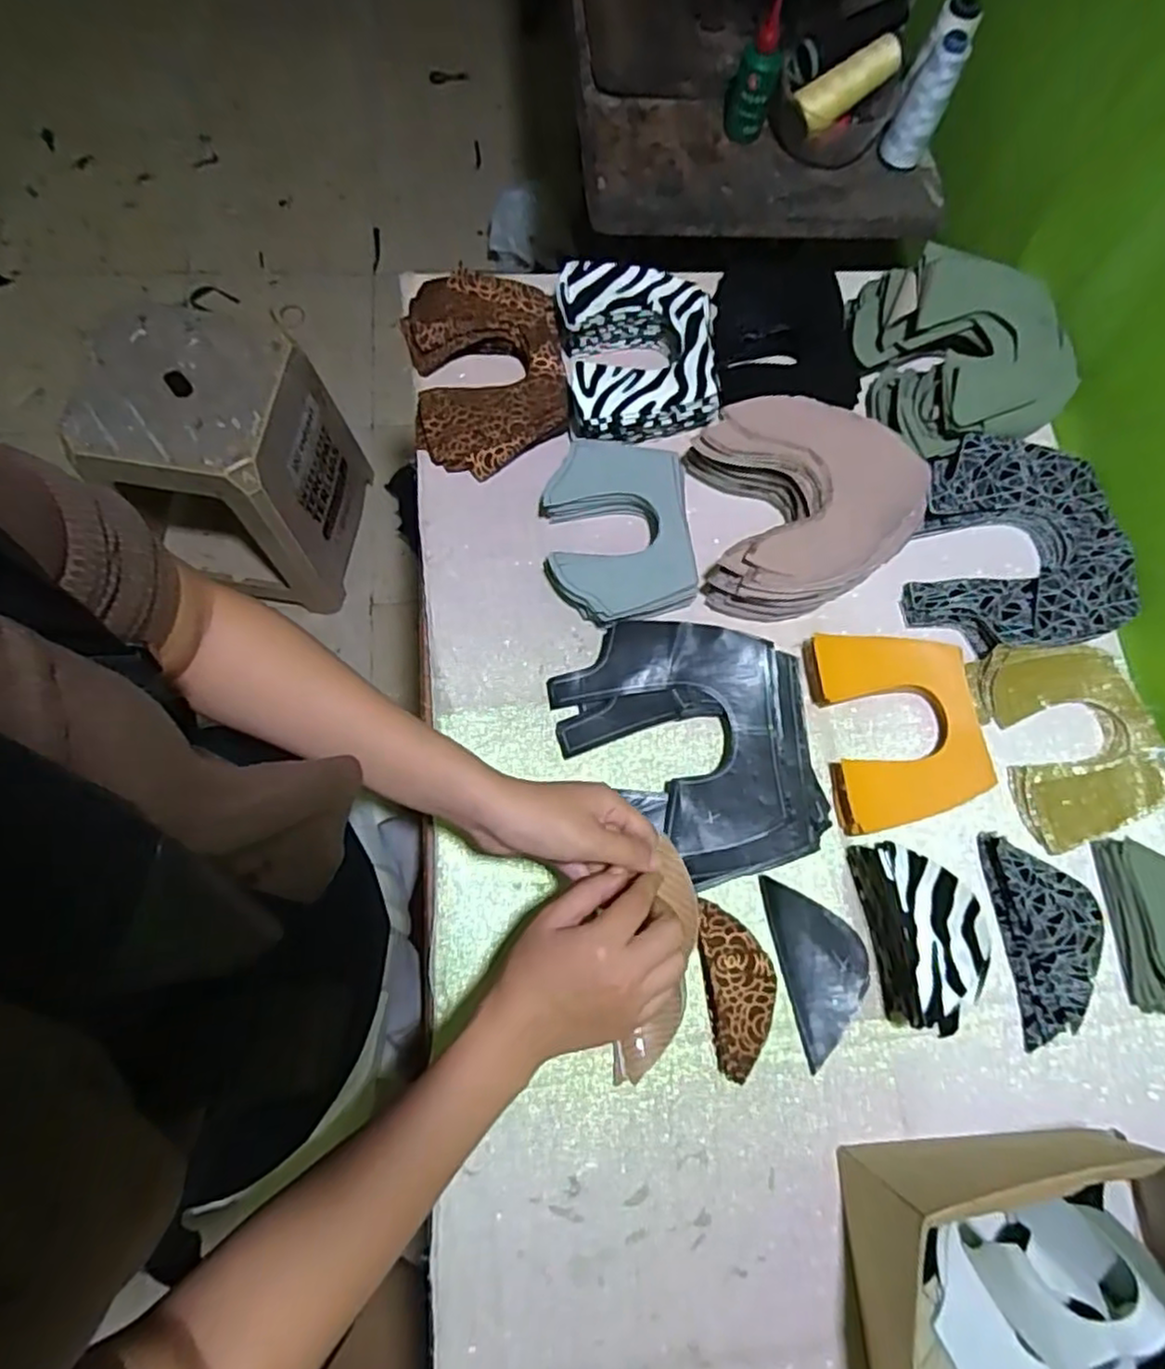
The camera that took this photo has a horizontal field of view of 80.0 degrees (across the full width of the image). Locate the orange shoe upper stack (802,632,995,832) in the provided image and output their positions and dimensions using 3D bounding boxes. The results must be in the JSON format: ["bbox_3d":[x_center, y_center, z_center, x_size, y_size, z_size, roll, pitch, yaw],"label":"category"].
[{"bbox_3d":[0.256,0.031,0.559,0.126,0.028,0.153,-7,75,-6],"label":"orange shoe upper stack"}]

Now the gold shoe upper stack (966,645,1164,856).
[{"bbox_3d":[0.409,0.042,0.570,0.138,0.022,0.158,-11,75,-7],"label":"gold shoe upper stack"}]

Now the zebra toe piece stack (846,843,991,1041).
[{"bbox_3d":[0.238,0.176,0.490,0.056,0.071,0.122,-4,74,-6],"label":"zebra toe piece stack"}]

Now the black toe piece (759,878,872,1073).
[{"bbox_3d":[0.179,0.209,0.521,0.062,0.011,0.127,-10,75,-7],"label":"black toe piece"}]

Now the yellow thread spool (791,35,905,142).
[{"bbox_3d":[0.273,-0.613,0.710,0.119,0.037,0.035,-32,76,5],"label":"yellow thread spool"}]

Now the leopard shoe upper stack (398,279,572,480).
[{"bbox_3d":[-0.087,-0.281,0.630,0.136,0.047,0.181,-7,75,-6],"label":"leopard shoe upper stack"}]

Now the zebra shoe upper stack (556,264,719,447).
[{"bbox_3d":[0.052,-0.297,0.627,0.138,0.059,0.158,-6,74,-7],"label":"zebra shoe upper stack"}]

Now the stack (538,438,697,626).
[{"bbox_3d":[0.029,-0.129,0.592,0.123,0.039,0.160,-4,75,-6],"label":"stack"}]

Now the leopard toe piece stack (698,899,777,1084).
[{"bbox_3d":[0.113,0.218,0.504,0.049,0.019,0.114,-5,75,-6],"label":"leopard toe piece stack"}]

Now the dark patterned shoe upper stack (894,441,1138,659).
[{"bbox_3d":[0.375,-0.120,0.603,0.184,0.043,0.179,-3,73,-2],"label":"dark patterned shoe upper stack"}]

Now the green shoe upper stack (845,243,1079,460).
[{"bbox_3d":[0.352,-0.304,0.627,0.179,0.061,0.178,-9,75,-7],"label":"green shoe upper stack"}]

